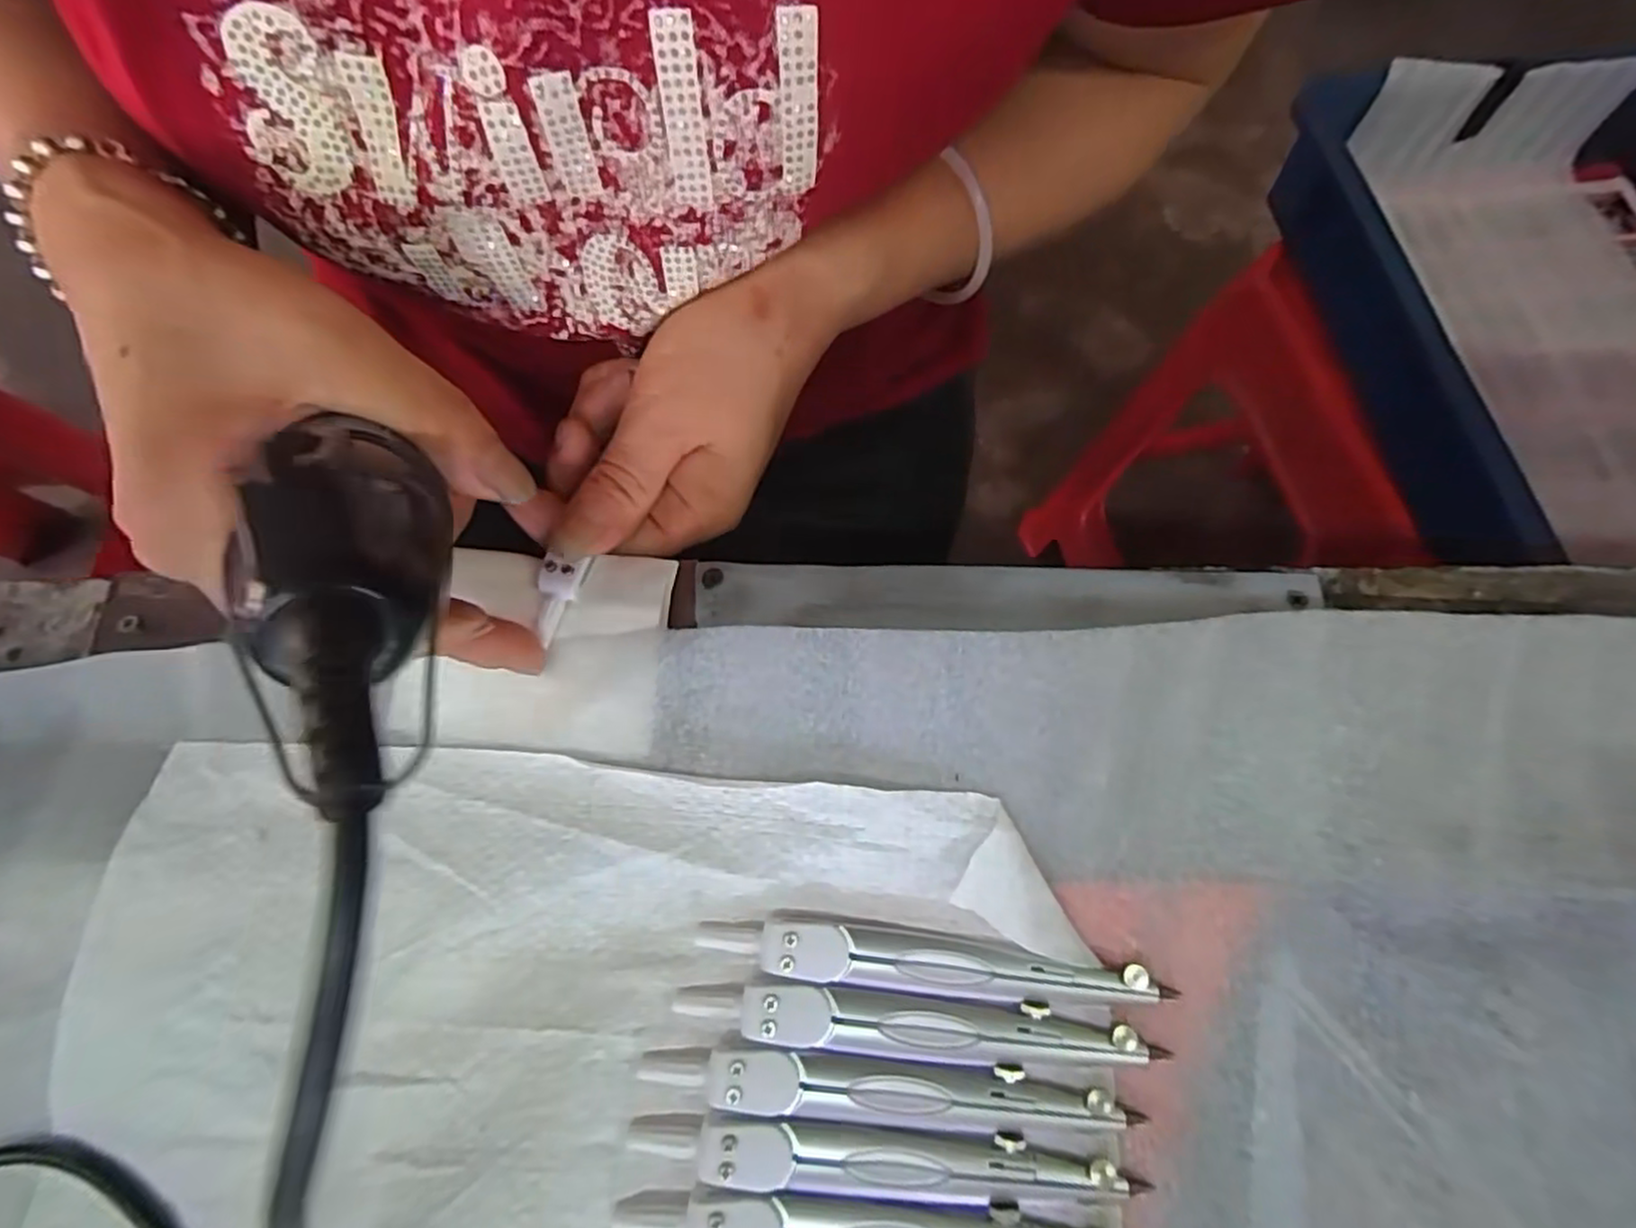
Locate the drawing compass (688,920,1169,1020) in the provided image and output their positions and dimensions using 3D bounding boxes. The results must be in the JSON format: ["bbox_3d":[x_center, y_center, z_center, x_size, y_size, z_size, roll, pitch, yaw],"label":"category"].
[{"bbox_3d":[0.030,0.096,0.194,0.123,0.006,0.015,6,70,3],"label":"drawing compass"}]

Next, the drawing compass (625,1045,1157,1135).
[{"bbox_3d":[0.018,0.124,0.185,0.126,0.005,0.015,4,70,2],"label":"drawing compass"}]

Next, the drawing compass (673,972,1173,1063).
[{"bbox_3d":[0.025,0.110,0.190,0.124,0.006,0.015,5,70,3],"label":"drawing compass"}]

